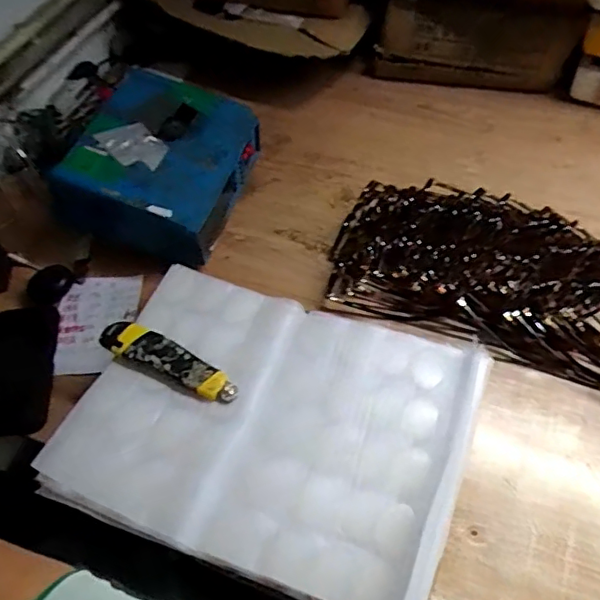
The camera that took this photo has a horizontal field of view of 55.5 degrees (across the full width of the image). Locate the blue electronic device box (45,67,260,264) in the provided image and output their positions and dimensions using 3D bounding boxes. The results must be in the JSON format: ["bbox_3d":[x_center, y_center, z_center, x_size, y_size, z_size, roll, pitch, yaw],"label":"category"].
[{"bbox_3d":[-0.178,-0.182,0.777,0.190,0.140,0.238,16,58,14],"label":"blue electronic device box"}]

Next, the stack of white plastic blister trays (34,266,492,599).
[{"bbox_3d":[-0.027,0.115,0.562,0.383,0.039,0.278,17,58,15],"label":"stack of white plastic blister trays"}]

